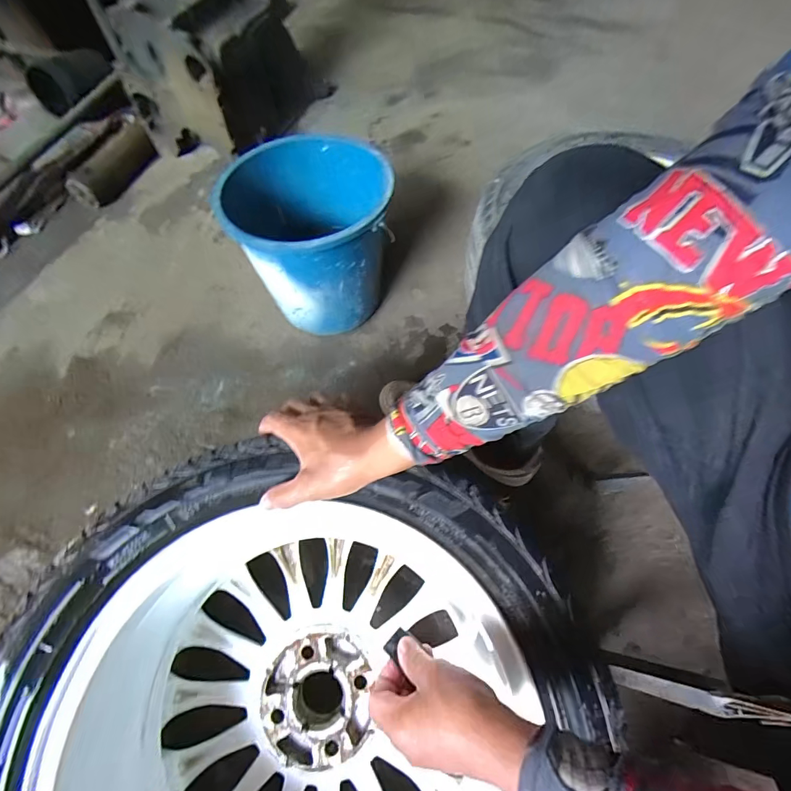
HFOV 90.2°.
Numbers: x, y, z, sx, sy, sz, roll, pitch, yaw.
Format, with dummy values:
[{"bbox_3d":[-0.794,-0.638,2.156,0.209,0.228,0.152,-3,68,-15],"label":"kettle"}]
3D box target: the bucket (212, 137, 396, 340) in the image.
[{"bbox_3d":[-0.157,-0.296,0.756,0.267,0.257,0.287,0,62,0],"label":"bucket"}]

